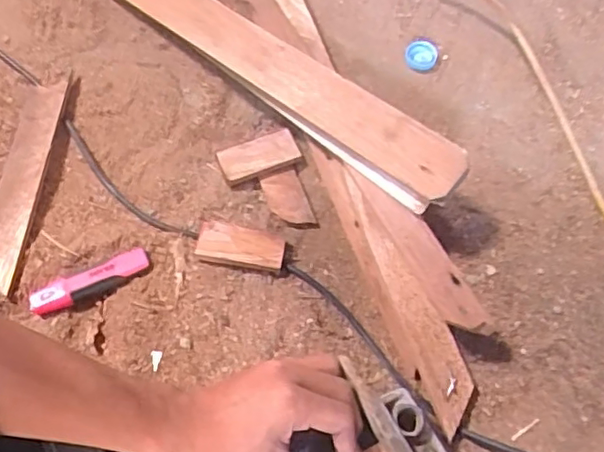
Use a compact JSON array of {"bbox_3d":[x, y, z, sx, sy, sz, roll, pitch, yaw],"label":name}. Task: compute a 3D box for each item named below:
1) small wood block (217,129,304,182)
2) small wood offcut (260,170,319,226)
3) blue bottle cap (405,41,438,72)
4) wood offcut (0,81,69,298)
[{"bbox_3d":[-0.042,-0.068,0.568,0.076,0.020,0.037,-21,64,-12],"label":"small wood block"},{"bbox_3d":[-0.013,-0.023,0.548,0.036,0.009,0.060,-19,64,-11],"label":"small wood offcut"},{"bbox_3d":[0.127,-0.181,0.615,0.033,0.014,0.037,18,63,8],"label":"blue bottle cap"},{"bbox_3d":[-0.268,-0.049,0.557,0.043,0.016,0.234,0,62,-1],"label":"wood offcut"}]

